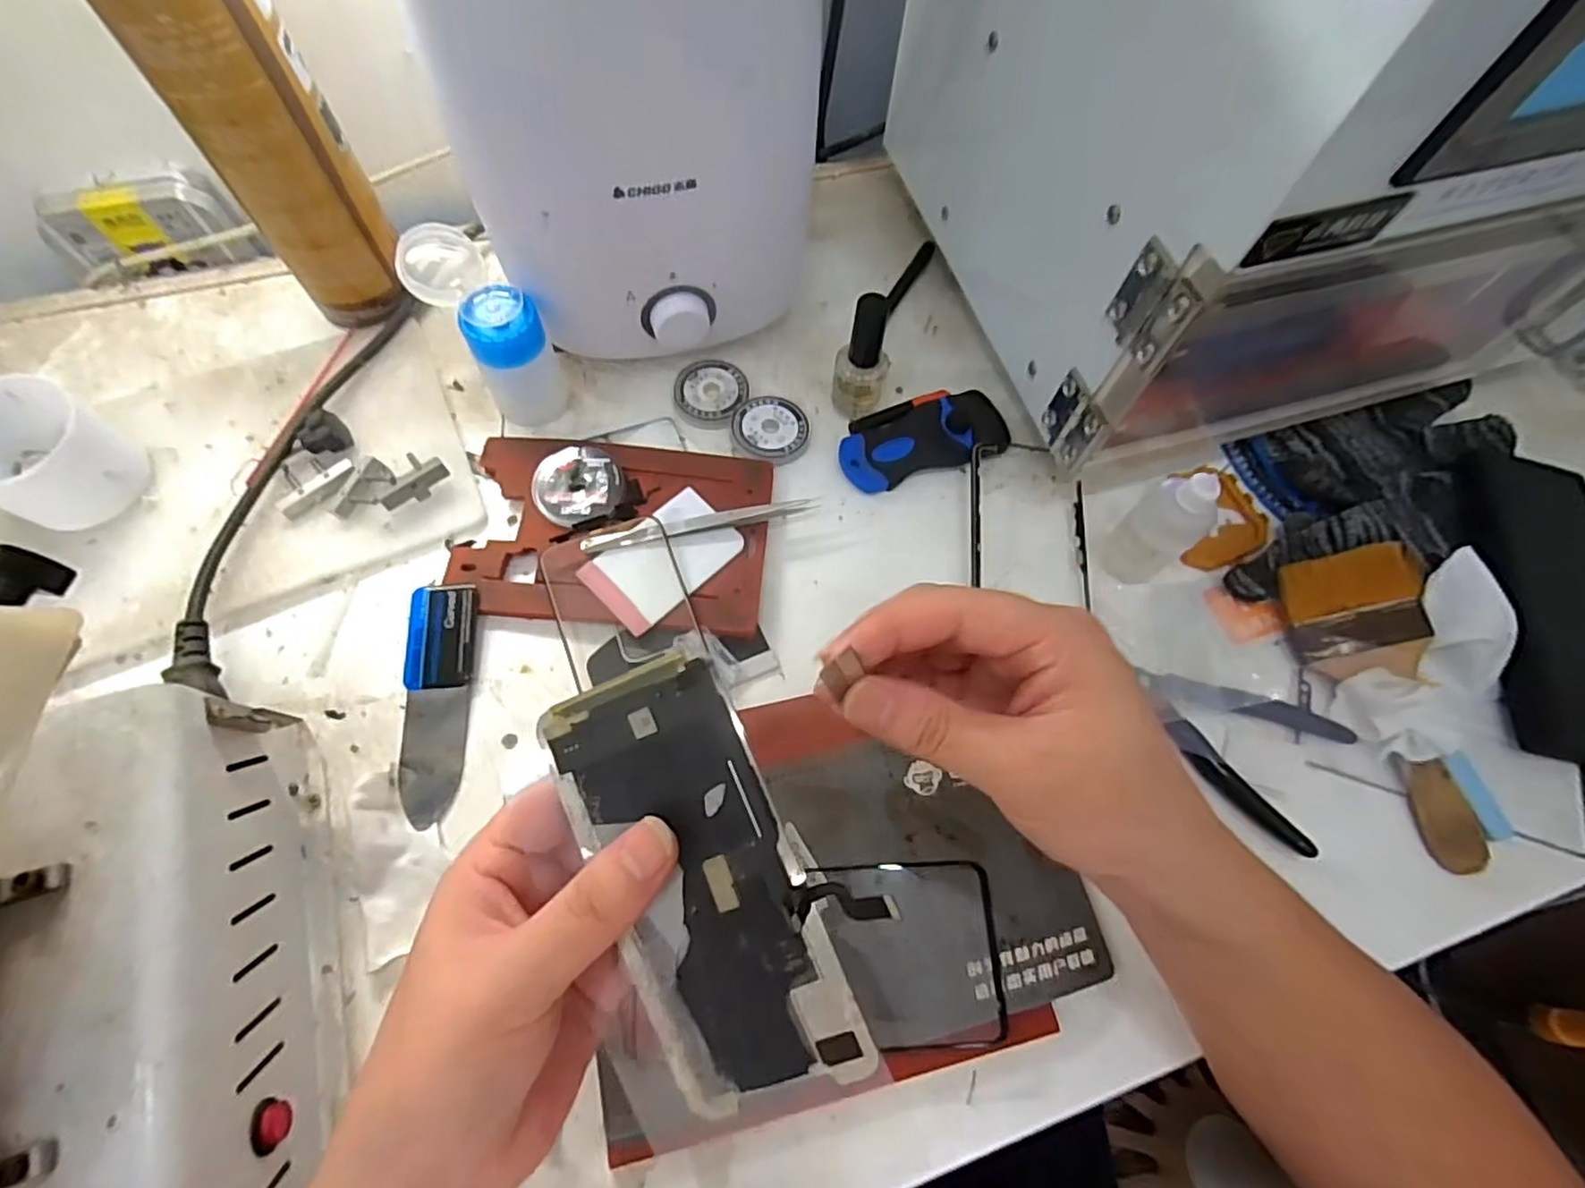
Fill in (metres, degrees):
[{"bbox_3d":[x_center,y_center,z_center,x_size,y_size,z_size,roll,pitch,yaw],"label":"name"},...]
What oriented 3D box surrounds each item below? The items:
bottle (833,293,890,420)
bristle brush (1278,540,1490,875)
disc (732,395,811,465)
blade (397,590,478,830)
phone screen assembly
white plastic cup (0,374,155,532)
[{"bbox_3d":[0.042,-0.136,0.396,0.033,0.077,0.024,13,66,2],"label":"bottle"},{"bbox_3d":[0.310,0.055,0.348,0.065,0.011,0.161,-12,77,9],"label":"bristle brush"},{"bbox_3d":[-0.013,-0.102,0.416,0.047,0.008,0.043,1,66,-3],"label":"disc"},{"bbox_3d":[-0.180,0.053,0.340,0.032,0.014,0.118,-2,66,-4],"label":"blade"},{"bbox_3d":[-0.026,0.087,0.207,0.070,0.004,0.133,-25,87,11],"label":"phone screen assembly"},{"bbox_3d":[-0.391,-0.071,0.354,0.060,0.056,0.062,1,66,-3],"label":"white plastic cup"}]

